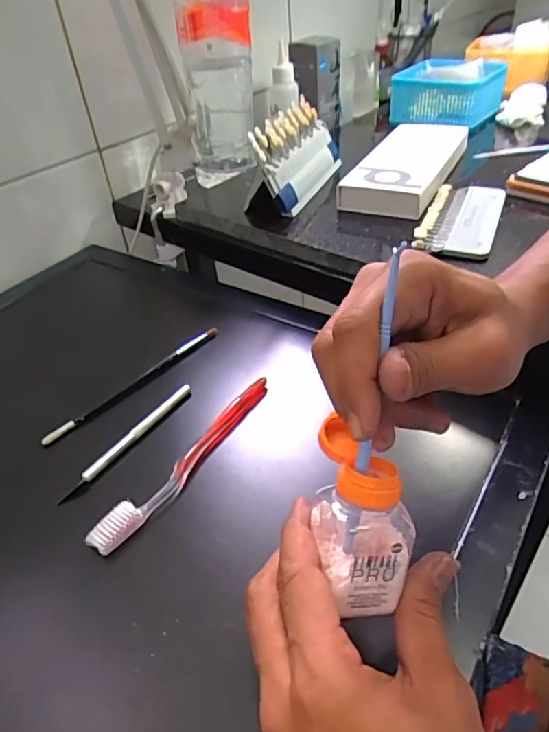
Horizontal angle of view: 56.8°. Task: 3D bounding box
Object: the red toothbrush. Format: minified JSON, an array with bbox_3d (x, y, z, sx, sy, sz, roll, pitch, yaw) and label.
[{"bbox_3d":[-0.062,0.068,0.388,0.019,0.014,0.181,22,47,30],"label":"red toothbrush"}]

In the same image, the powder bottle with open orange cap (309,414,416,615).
[{"bbox_3d":[0.041,0.077,0.259,0.042,0.086,0.064,7,9,-11],"label":"powder bottle with open orange cap"}]

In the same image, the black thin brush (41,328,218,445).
[{"bbox_3d":[-0.124,0.014,0.462,0.007,0.011,0.186,27,49,33],"label":"black thin brush"}]

